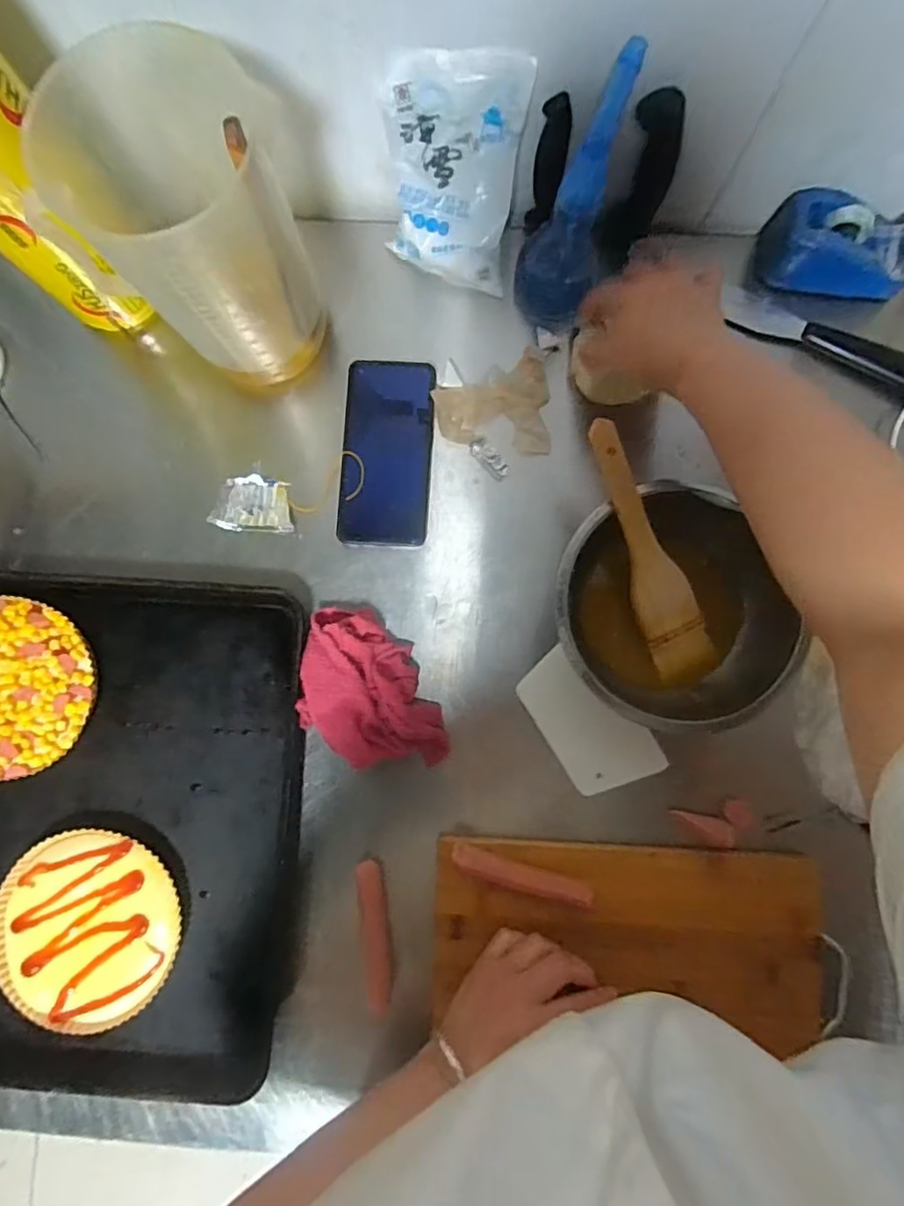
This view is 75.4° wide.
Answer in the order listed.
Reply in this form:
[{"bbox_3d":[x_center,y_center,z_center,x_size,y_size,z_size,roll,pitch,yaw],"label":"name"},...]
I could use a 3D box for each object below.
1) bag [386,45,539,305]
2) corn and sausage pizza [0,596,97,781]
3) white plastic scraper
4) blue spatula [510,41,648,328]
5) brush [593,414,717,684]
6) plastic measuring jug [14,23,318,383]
[{"bbox_3d":[-0.001,-0.324,0.451,0.097,0.153,0.033,18,56,5],"label":"bag"},{"bbox_3d":[-0.365,0.069,0.475,0.131,0.013,0.141,6,86,2],"label":"corn and sausage pizza"},{"bbox_3d":[0.112,0.097,0.483,0.075,0.011,0.121,-31,85,0],"label":"white plastic scraper"},{"bbox_3d":[0.091,-0.297,0.449,0.062,0.206,0.045,22,75,4],"label":"blue spatula"},{"bbox_3d":[0.151,-0.033,0.446,0.046,0.015,0.216,-27,110,0],"label":"brush"},{"bbox_3d":[-0.178,-0.260,0.418,0.126,0.188,0.120,0,86,2],"label":"plastic measuring jug"}]

